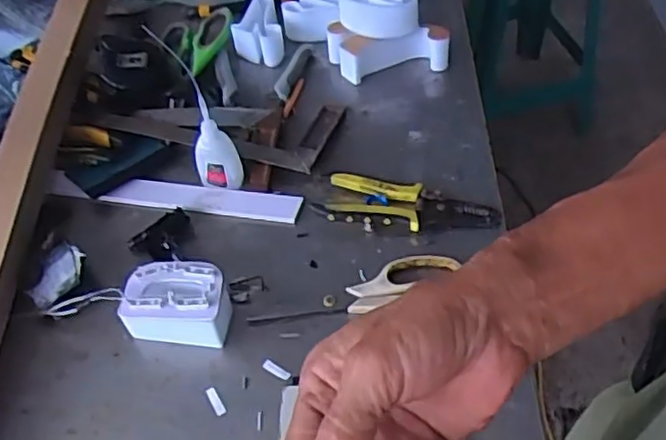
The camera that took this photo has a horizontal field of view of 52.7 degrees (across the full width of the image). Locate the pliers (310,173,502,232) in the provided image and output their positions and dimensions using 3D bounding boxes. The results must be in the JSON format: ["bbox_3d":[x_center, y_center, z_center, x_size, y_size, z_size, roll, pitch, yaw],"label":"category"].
[{"bbox_3d":[0.071,-0.013,0.639,0.166,0.022,0.059,7,51,12],"label":"pliers"}]

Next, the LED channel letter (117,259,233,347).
[{"bbox_3d":[-0.132,0.070,0.573,0.086,0.052,0.050,2,50,7],"label":"LED channel letter"}]

